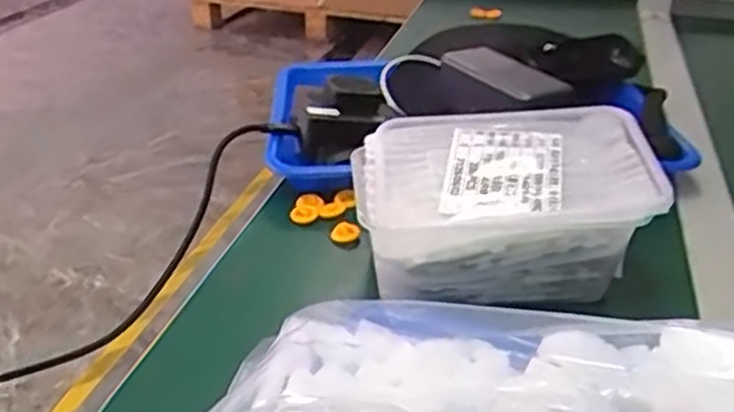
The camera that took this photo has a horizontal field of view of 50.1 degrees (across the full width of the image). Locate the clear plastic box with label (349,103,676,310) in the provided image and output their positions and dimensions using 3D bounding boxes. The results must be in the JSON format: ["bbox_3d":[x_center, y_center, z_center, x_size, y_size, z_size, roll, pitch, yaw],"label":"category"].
[{"bbox_3d":[0.088,-0.006,0.505,0.185,0.066,0.145,-8,39,0],"label":"clear plastic box with label"}]

